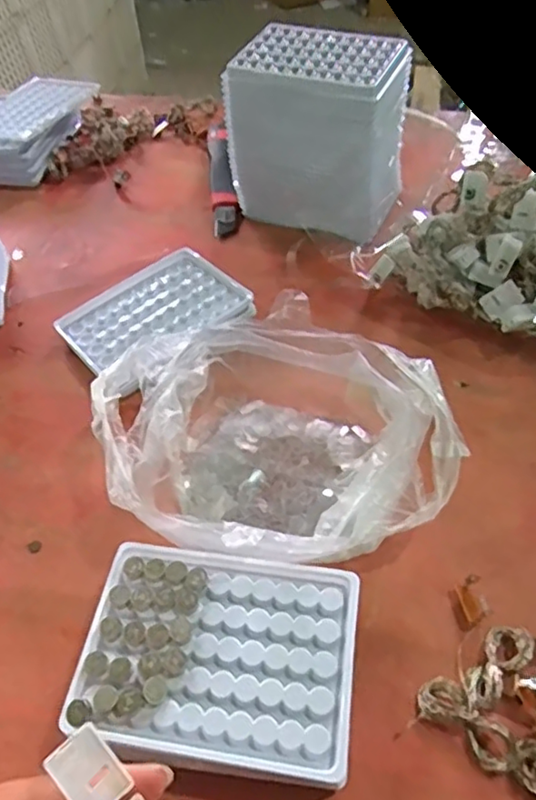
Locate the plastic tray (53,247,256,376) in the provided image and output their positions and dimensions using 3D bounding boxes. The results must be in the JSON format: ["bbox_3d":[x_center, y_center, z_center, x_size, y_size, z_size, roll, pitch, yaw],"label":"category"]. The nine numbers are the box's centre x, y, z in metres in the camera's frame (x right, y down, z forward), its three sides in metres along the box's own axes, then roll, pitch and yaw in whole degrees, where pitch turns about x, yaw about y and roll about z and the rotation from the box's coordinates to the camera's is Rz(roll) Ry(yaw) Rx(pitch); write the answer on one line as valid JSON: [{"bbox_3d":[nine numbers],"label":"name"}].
[{"bbox_3d":[-0.088,-0.064,0.477,0.128,0.021,0.098,-34,57,-21],"label":"plastic tray"}]

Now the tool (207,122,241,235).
[{"bbox_3d":[-0.045,-0.221,0.599,0.024,0.020,0.168,-6,51,-1],"label":"tool"}]

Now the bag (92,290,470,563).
[{"bbox_3d":[0.002,0.024,0.374,0.196,0.063,0.163,-16,52,-8],"label":"bag"}]

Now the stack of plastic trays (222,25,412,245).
[{"bbox_3d":[0.045,-0.222,0.520,0.135,0.131,0.100,21,56,19],"label":"stack of plastic trays"}]

